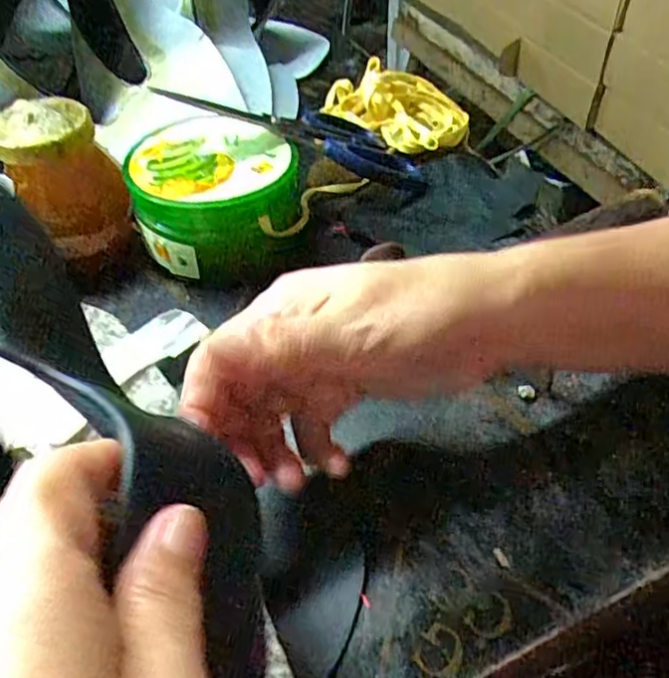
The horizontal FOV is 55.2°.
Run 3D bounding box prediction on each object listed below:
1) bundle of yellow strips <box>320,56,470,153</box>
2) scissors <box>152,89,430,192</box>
[{"bbox_3d":[0.051,-0.183,0.490,0.068,0.034,0.099,-36,55,-28],"label":"bundle of yellow strips"},{"bbox_3d":[-0.025,-0.140,0.419,0.185,0.010,0.072,7,42,-33],"label":"scissors"}]

